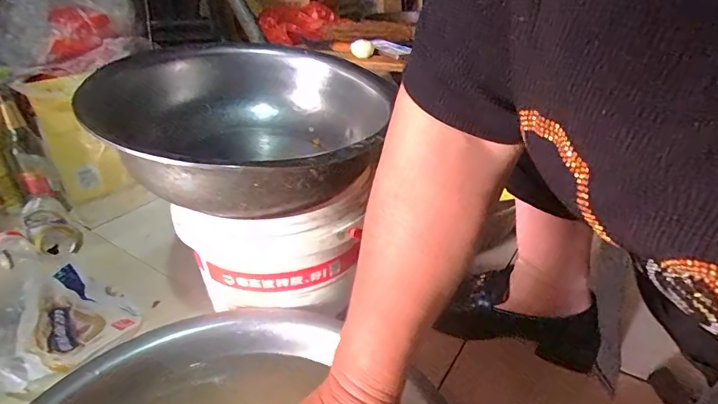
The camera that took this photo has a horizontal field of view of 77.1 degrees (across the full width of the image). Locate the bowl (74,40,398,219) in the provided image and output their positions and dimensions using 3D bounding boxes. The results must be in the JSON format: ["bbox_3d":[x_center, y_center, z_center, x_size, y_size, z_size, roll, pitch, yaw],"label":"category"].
[{"bbox_3d":[-0.141,-0.096,0.544,0.301,0.120,0.322,-1,30,1],"label":"bowl"}]

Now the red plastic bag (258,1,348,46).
[{"bbox_3d":[-0.190,-0.541,1.359,0.144,0.082,0.306,12,33,23],"label":"red plastic bag"}]

